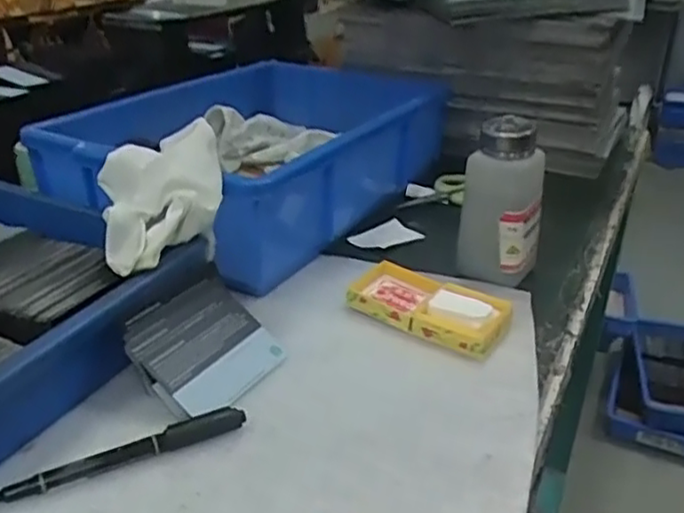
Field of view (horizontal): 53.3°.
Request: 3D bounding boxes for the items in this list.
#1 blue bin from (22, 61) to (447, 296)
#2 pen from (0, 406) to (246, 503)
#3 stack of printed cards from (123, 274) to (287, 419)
[{"bbox_3d":[-0.062,-0.101,0.663,0.222,0.104,0.371,16,31,25],"label":"blue bin"},{"bbox_3d":[-0.113,0.105,0.358,0.127,0.011,0.014,-15,32,-28],"label":"pen"},{"bbox_3d":[-0.087,0.056,0.427,0.078,0.016,0.085,45,41,6],"label":"stack of printed cards"}]

